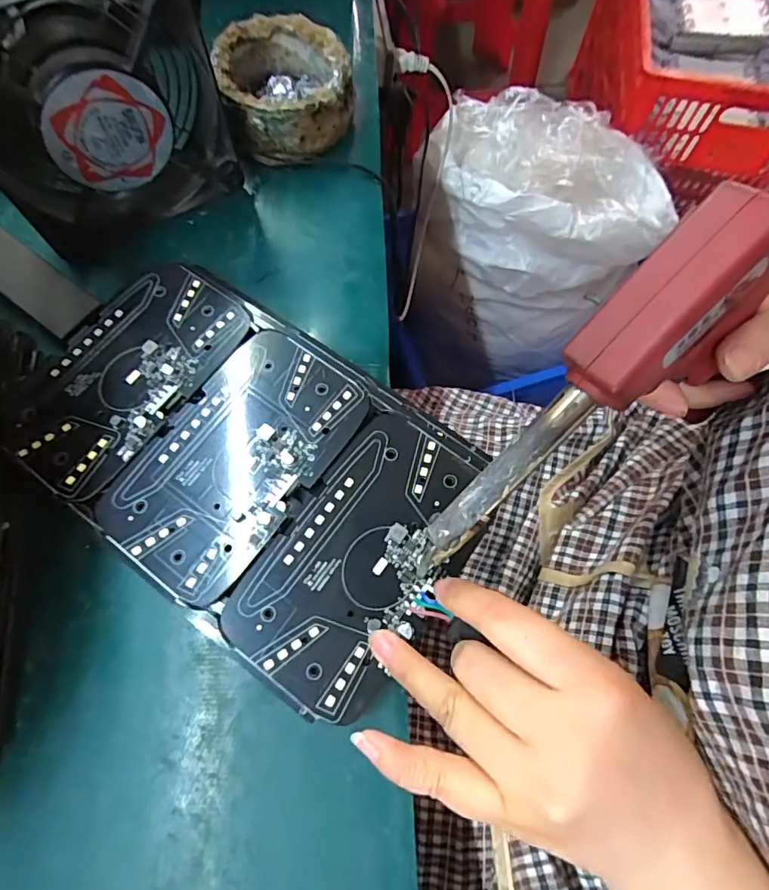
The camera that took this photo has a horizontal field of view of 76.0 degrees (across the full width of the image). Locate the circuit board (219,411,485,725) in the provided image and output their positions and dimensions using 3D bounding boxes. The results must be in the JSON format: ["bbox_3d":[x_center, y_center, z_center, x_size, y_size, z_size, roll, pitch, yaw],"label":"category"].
[{"bbox_3d":[-0.009,0.049,0.228,0.070,0.005,0.131,33,74,8],"label":"circuit board"}]

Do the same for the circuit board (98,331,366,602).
[{"bbox_3d":[-0.072,0.004,0.239,0.077,0.004,0.129,35,74,9],"label":"circuit board"}]

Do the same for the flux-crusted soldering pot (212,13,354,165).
[{"bbox_3d":[-0.062,-0.227,0.313,0.079,0.037,0.082,1,72,-2],"label":"flux-crusted soldering pot"}]

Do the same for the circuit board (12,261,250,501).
[{"bbox_3d":[-0.135,-0.038,0.257,0.075,0.004,0.128,32,74,12],"label":"circuit board"}]

